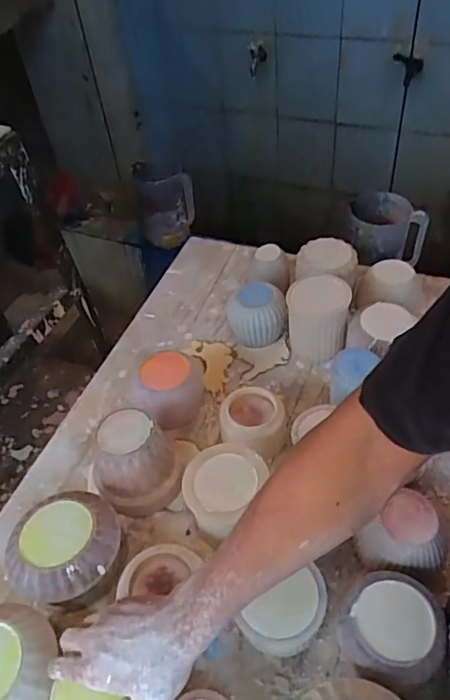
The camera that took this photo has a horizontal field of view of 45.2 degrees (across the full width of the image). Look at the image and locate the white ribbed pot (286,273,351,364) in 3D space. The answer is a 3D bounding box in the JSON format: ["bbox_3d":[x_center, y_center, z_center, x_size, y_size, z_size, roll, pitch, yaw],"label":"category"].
[{"bbox_3d":[0.147,-0.046,0.859,0.090,0.112,0.089,-4,47,4],"label":"white ribbed pot"}]

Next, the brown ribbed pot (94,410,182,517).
[{"bbox_3d":[-0.119,0.143,0.711,0.107,0.119,0.104,-4,47,4],"label":"brown ribbed pot"}]

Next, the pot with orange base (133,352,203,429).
[{"bbox_3d":[-0.078,0.063,0.793,0.096,0.087,0.088,-4,47,4],"label":"pot with orange base"}]

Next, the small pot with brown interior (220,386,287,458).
[{"bbox_3d":[0.040,0.106,0.759,0.087,0.071,0.090,-4,47,4],"label":"small pot with brown interior"}]

